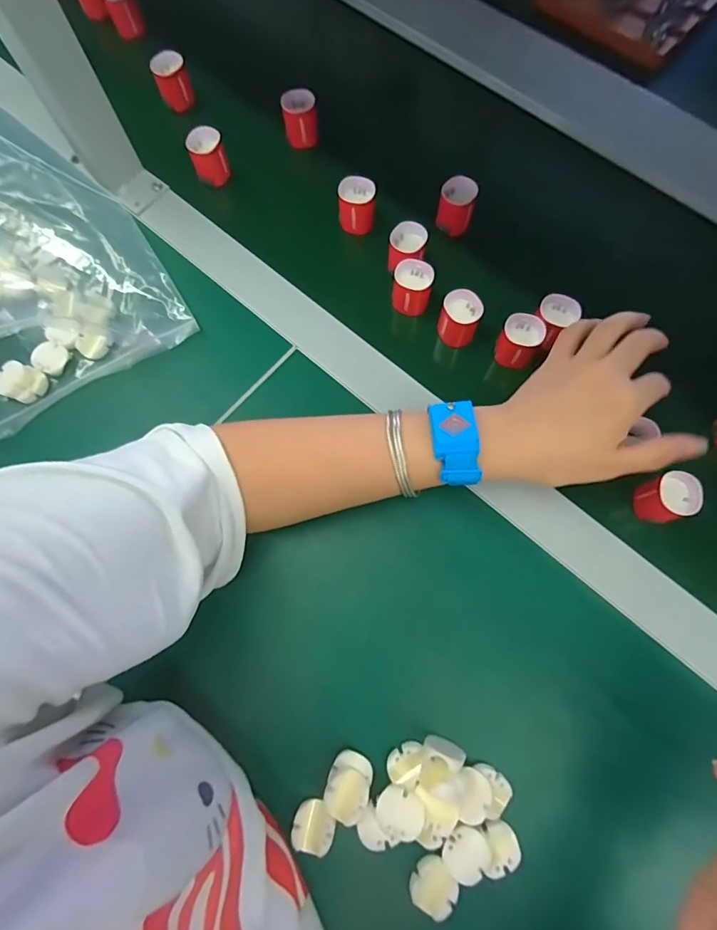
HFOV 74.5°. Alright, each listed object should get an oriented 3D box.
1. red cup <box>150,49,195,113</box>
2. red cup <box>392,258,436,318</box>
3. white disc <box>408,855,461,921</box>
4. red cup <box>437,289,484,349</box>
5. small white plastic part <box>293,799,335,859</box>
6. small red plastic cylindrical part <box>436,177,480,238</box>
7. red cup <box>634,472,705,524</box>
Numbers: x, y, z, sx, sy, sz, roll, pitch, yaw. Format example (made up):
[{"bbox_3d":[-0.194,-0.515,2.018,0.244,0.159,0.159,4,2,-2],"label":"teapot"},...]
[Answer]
[{"bbox_3d":[-0.178,-0.370,0.455,0.029,0.039,0.028,-1,73,2],"label":"red cup"},{"bbox_3d":[0.045,-0.146,0.388,0.030,0.036,0.028,-1,73,2],"label":"red cup"},{"bbox_3d":[0.044,0.246,0.274,0.026,0.004,0.027,-4,67,11],"label":"white disc"},{"bbox_3d":[0.082,-0.118,0.382,0.031,0.036,0.031,18,75,7],"label":"red cup"},{"bbox_3d":[-0.027,0.219,0.285,0.025,0.004,0.027,9,74,5],"label":"small white plastic part"},{"bbox_3d":[0.085,-0.224,0.410,0.030,0.030,0.033,-1,73,2],"label":"small red plastic cylindrical part"},{"bbox_3d":[0.217,0.024,0.332,0.028,0.033,0.030,-1,73,2],"label":"red cup"}]

